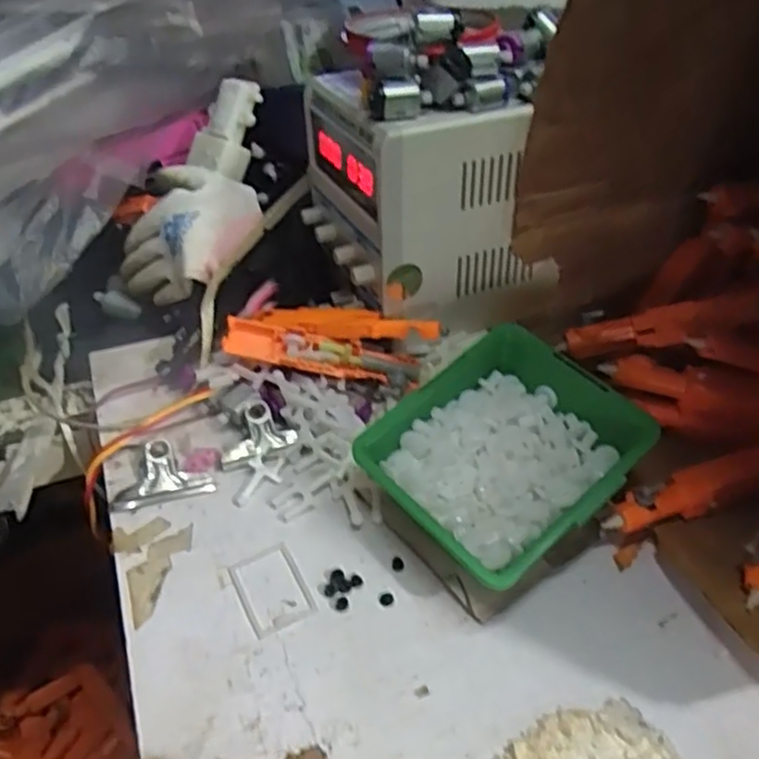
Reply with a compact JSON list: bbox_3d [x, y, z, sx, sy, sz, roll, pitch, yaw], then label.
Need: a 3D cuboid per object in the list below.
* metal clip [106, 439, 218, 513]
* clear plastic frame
[{"bbox_3d":[-0.127,0.053,0.407,0.056,0.017,0.031,-15,44,-15],"label":"metal clip"},{"bbox_3d":[-0.055,0.106,0.362,0.032,0.004,0.045,-20,46,-20],"label":"clear plastic frame"}]

